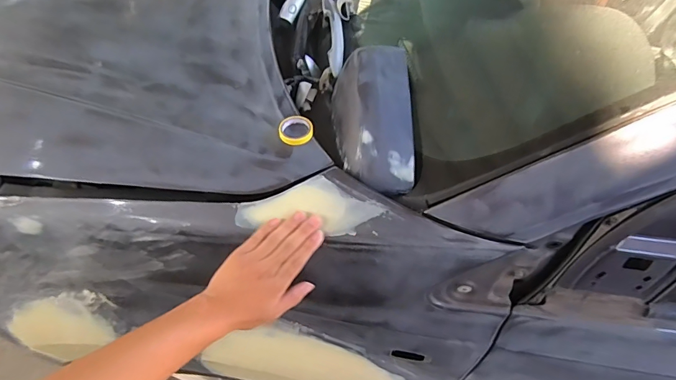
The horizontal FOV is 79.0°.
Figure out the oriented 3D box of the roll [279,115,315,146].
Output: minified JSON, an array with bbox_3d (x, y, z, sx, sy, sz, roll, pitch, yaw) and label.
[{"bbox_3d":[-0.059,-0.086,0.583,0.049,0.013,0.048,2,52,-2],"label":"roll"}]

